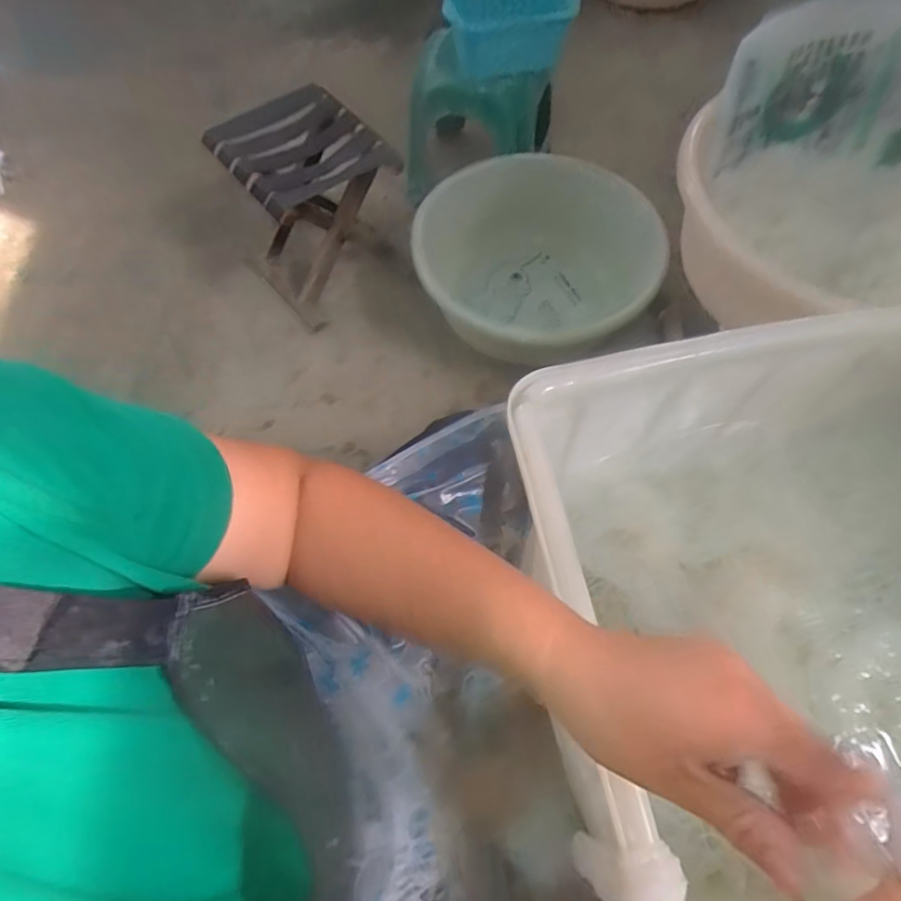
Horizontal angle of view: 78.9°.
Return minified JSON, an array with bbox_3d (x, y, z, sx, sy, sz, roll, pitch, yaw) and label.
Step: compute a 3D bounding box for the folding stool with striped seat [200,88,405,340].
[{"bbox_3d":[-0.279,-0.486,1.110,0.249,0.318,0.344,-34,67,-15],"label":"folding stool with striped seat"}]

